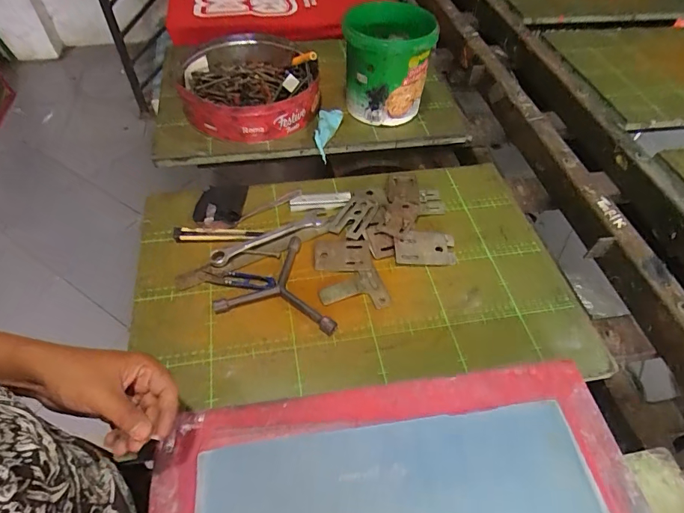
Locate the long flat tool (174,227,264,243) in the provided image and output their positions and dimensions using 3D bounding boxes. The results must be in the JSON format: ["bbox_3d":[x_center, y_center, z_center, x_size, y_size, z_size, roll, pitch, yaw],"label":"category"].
[{"bbox_3d":[-0.183,-0.033,0.619,0.126,0.010,0.019,0,52,-3],"label":"long flat tool"}]

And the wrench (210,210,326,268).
[{"bbox_3d":[-0.105,-0.029,0.627,0.187,0.012,0.029,-26,58,-22],"label":"wrench"}]

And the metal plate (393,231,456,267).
[{"bbox_3d":[0.123,-0.012,0.622,0.089,0.008,0.052,0,76,-8],"label":"metal plate"}]

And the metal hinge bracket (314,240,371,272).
[{"bbox_3d":[0.001,-0.003,0.612,0.081,0.007,0.053,3,52,-1],"label":"metal hinge bracket"}]

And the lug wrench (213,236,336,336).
[{"bbox_3d":[-0.075,0.030,0.575,0.158,0.012,0.137,10,52,5],"label":"lug wrench"}]

